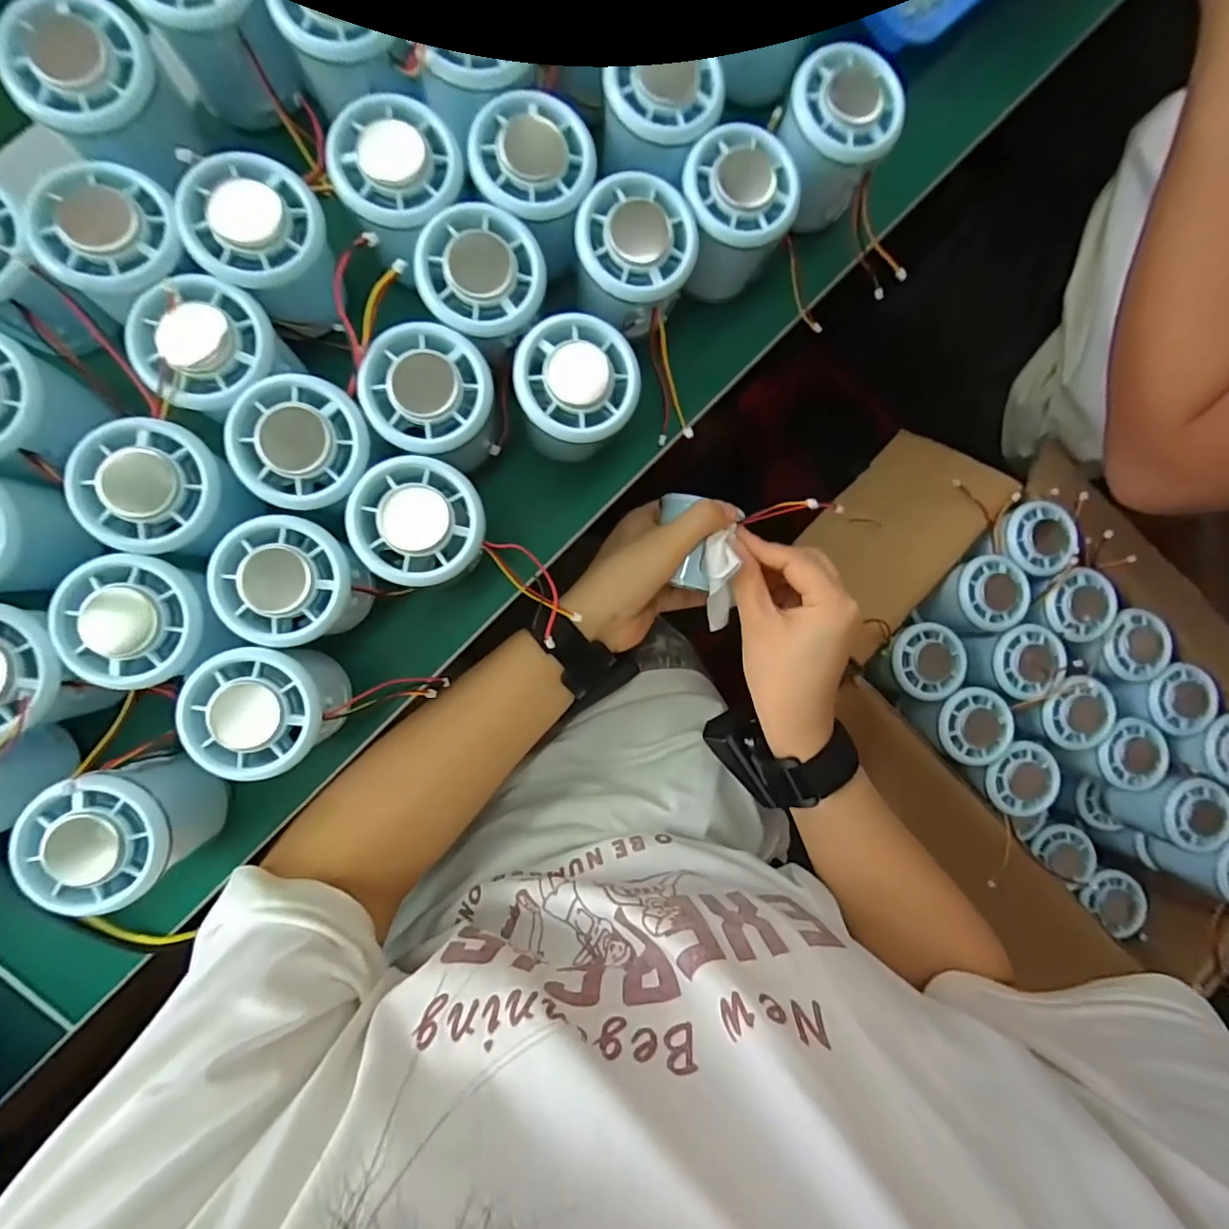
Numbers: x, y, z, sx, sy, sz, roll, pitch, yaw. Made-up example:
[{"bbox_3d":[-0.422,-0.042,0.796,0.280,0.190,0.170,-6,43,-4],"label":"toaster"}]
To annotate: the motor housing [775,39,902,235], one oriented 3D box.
[{"bbox_3d":[0.115,-0.255,0.299,0.056,0.057,0.052,0,88,-6],"label":"motor housing"}]

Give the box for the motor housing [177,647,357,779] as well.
[{"bbox_3d":[-0.159,0.043,0.264,0.054,0.056,0.056,0,88,-6],"label":"motor housing"}]

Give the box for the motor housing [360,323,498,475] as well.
[{"bbox_3d":[-0.086,-0.100,0.270,0.055,0.052,0.054,0,88,-6],"label":"motor housing"}]

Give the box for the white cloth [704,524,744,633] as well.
[{"bbox_3d":[0.067,-0.019,0.353,0.018,0.020,0.064,-8,122,-6],"label":"white cloth"}]

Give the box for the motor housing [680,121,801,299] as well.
[{"bbox_3d":[0.059,-0.207,0.291,0.053,0.053,0.051,0,88,-6],"label":"motor housing"}]

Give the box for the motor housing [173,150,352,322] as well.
[{"bbox_3d":[-0.158,-0.170,0.254,0.054,0.038,0.056,0,88,-6],"label":"motor housing"}]

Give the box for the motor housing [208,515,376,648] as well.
[{"bbox_3d":[-0.148,-0.014,0.267,0.056,0.057,0.054,0,88,-6],"label":"motor housing"}]

